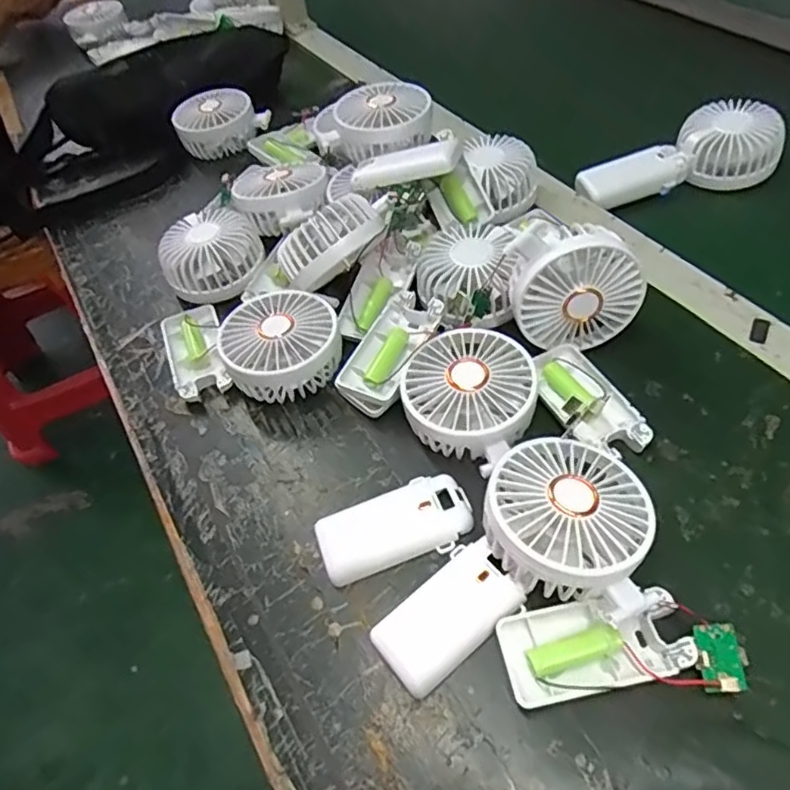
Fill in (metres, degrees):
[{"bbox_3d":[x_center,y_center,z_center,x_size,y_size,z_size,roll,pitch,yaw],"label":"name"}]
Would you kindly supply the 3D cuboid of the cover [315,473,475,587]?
[{"bbox_3d":[0.000,0.080,0.373,0.093,0.019,0.046,-17,52,-4],"label":"cover"}]

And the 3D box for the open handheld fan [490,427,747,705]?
[{"bbox_3d":[0.108,0.086,0.326,0.114,0.054,0.134,-7,52,2],"label":"open handheld fan"}]

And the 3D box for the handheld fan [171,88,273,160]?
[{"bbox_3d":[-0.195,-0.299,0.674,0.090,0.040,0.083,22,59,24],"label":"handheld fan"}]

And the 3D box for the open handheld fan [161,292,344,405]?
[{"bbox_3d":[-0.118,-0.039,0.453,0.153,0.048,0.080,12,56,18],"label":"open handheld fan"}]

